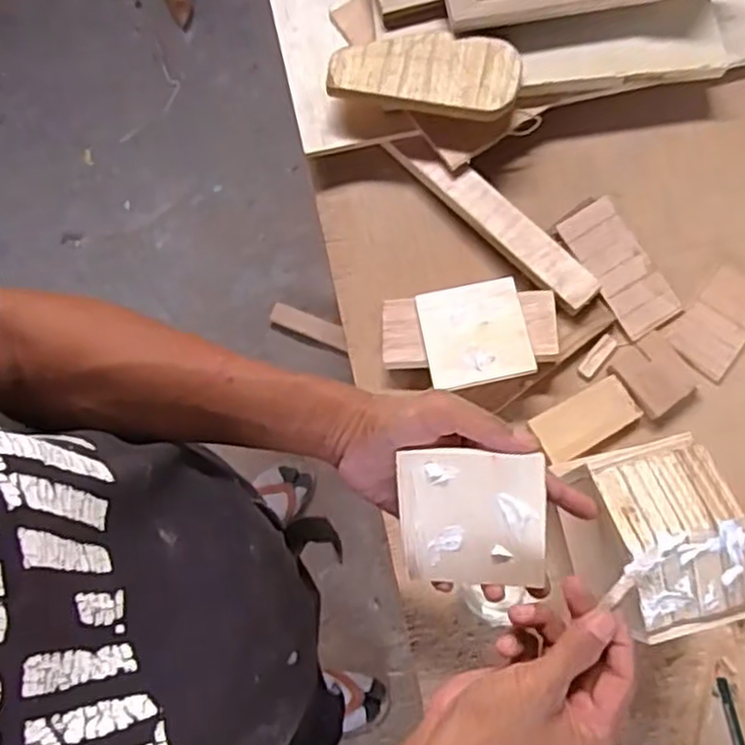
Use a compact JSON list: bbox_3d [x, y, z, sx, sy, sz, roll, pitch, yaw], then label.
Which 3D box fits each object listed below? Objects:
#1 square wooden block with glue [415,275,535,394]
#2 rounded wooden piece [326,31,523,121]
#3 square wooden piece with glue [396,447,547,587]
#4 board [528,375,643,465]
[{"bbox_3d":[0.089,-0.034,0.635,0.089,0.006,0.093,-11,67,3],"label":"square wooden block with glue"},{"bbox_3d":[0.048,-0.277,0.667,0.169,0.015,0.075,11,76,4],"label":"rounded wooden piece"},{"bbox_3d":[0.062,0.091,0.455,0.087,0.006,0.082,-3,103,15],"label":"square wooden piece with glue"},{"bbox_3d":[0.186,0.042,0.637,0.088,0.010,0.046,-28,76,-6],"label":"board"}]

